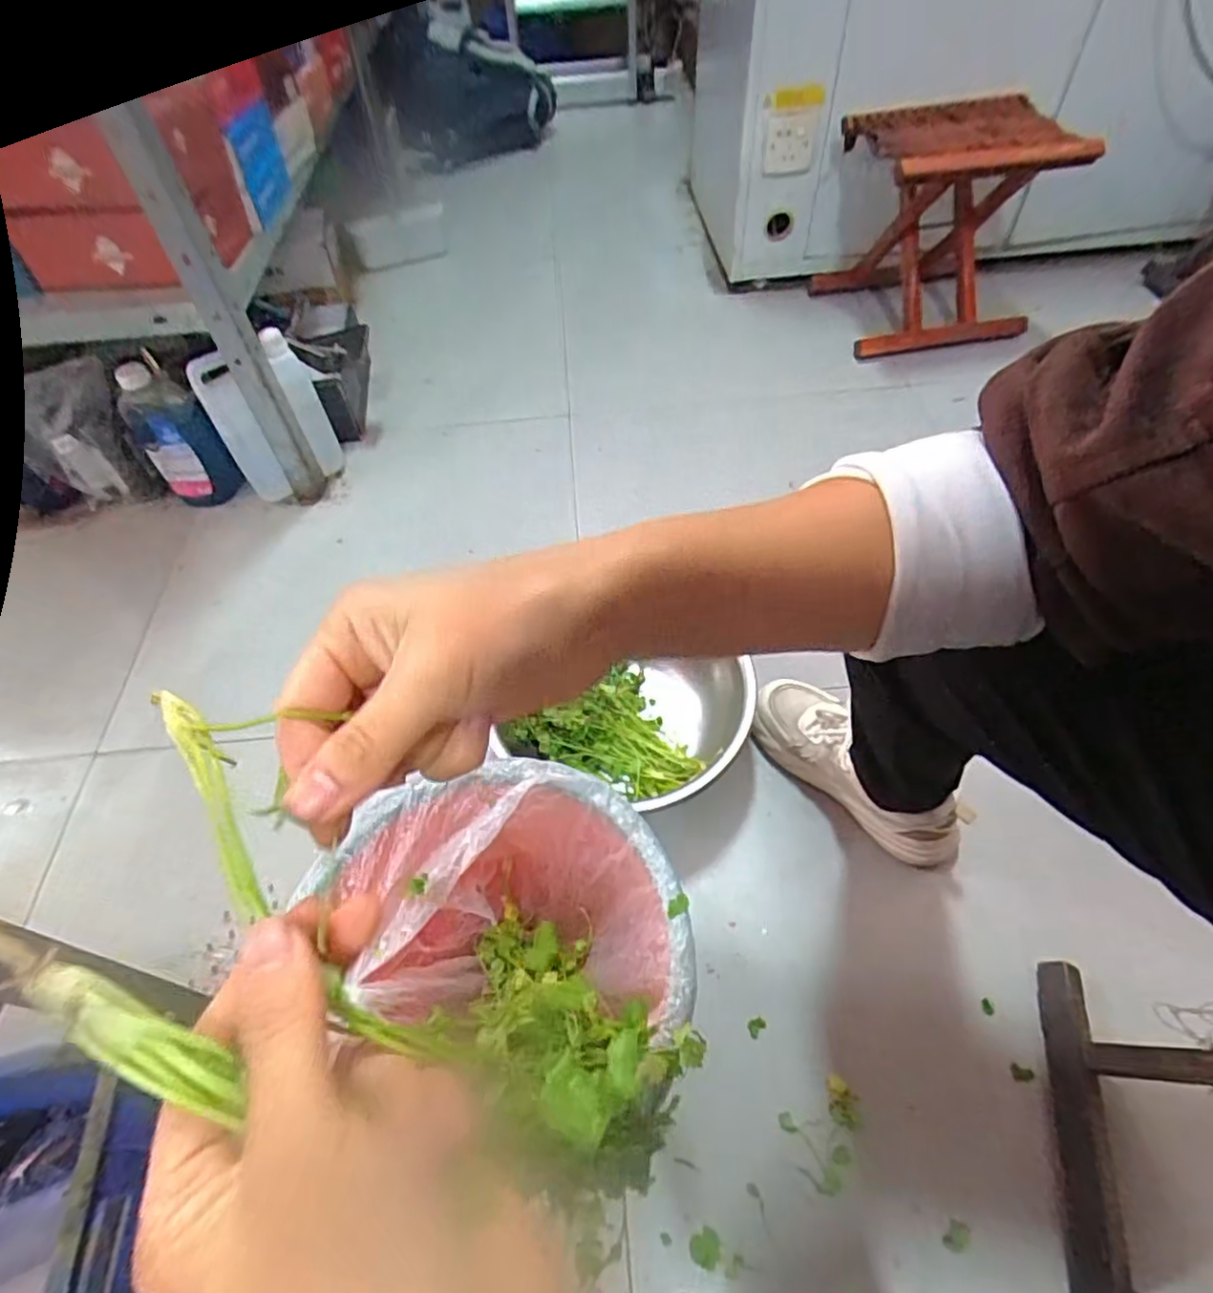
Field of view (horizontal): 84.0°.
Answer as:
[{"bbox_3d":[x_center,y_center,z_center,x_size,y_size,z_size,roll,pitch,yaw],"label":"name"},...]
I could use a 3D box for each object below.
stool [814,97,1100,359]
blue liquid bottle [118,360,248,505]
[{"bbox_3d":[0.616,-0.749,1.233,0.353,0.330,0.298,-9,54,-4],"label":"stool"},{"bbox_3d":[-0.647,-0.312,1.015,0.106,0.203,0.114,-32,58,-19],"label":"blue liquid bottle"}]

